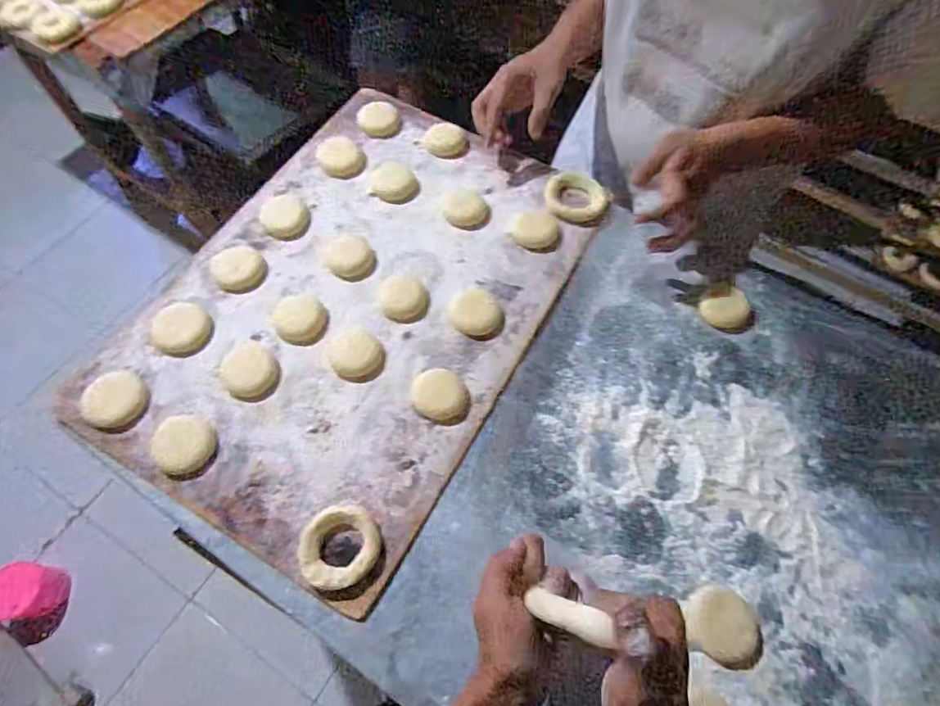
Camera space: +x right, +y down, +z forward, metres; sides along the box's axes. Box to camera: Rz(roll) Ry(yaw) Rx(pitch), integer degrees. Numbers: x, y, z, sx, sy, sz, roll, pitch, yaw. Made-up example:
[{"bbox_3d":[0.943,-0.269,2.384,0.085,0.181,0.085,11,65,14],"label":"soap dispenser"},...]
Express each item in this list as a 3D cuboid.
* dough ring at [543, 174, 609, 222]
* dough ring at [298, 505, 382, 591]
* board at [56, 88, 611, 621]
[{"bbox_3d":[0.143,-0.211,0.690,0.079,0.021,0.074,1,62,-2],"label":"dough ring"},{"bbox_3d":[-0.121,0.178,0.482,0.072,0.022,0.072,1,62,-2],"label":"dough ring"},{"bbox_3d":[-0.135,-0.079,0.624,0.414,0.020,0.592,28,65,12],"label":"board"}]

